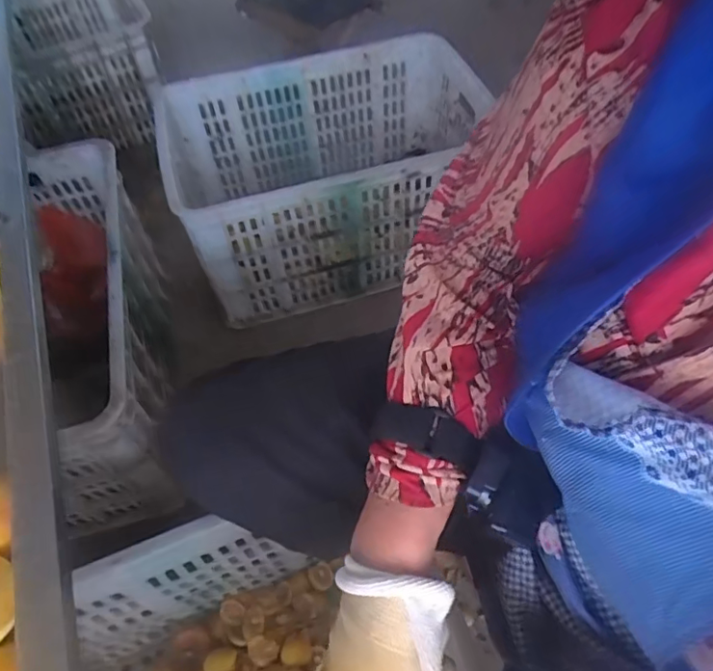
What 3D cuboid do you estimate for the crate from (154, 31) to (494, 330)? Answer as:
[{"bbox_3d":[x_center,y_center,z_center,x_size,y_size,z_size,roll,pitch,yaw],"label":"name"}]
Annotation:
[{"bbox_3d":[-0.050,-0.297,1.015,0.519,0.281,0.382,-16,55,-8],"label":"crate"}]

